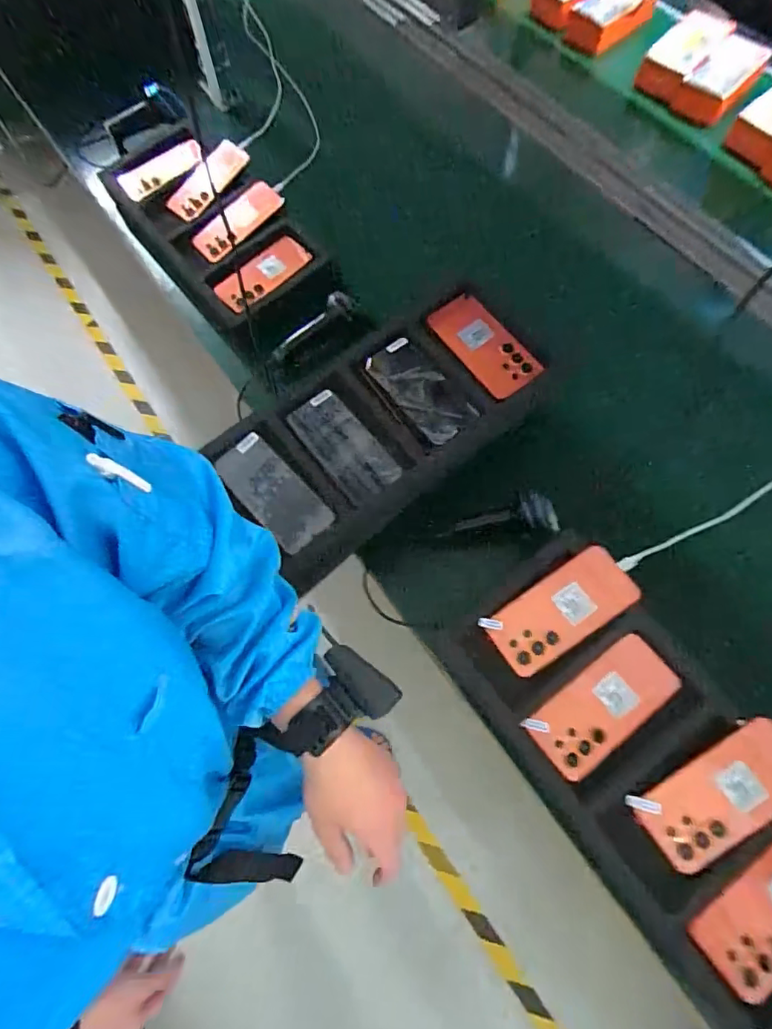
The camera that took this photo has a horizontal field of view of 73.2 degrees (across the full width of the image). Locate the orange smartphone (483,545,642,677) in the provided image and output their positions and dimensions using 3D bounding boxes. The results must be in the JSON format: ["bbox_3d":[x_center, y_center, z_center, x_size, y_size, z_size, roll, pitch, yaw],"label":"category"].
[{"bbox_3d":[0.207,0.114,0.619,0.172,0.008,0.078,-36,69,2],"label":"orange smartphone"}]

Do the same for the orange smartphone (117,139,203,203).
[{"bbox_3d":[-0.431,-0.660,0.996,0.163,0.013,0.074,-28,81,5],"label":"orange smartphone"}]

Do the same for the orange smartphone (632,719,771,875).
[{"bbox_3d":[0.355,0.295,0.545,0.175,0.005,0.078,-36,67,1],"label":"orange smartphone"}]

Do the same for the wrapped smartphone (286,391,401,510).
[{"bbox_3d":[-0.056,-0.091,0.689,0.077,0.012,0.165,-36,72,-10],"label":"wrapped smartphone"}]

